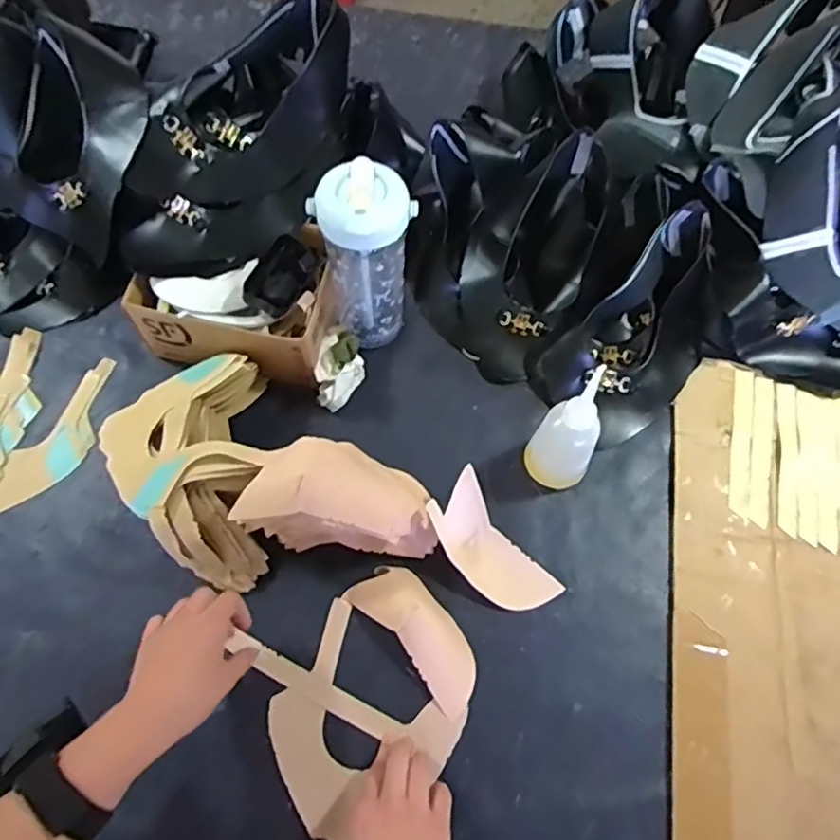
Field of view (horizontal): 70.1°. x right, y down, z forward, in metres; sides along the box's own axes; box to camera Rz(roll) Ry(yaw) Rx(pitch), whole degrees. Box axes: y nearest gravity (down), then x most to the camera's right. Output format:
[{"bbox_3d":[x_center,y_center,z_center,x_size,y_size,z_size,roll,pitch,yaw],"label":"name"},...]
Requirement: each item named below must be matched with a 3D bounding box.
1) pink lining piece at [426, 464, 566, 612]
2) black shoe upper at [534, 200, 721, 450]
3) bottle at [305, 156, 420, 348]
[{"bbox_3d":[0.071,0.127,0.588,0.071,0.052,0.144,-39,69,-19],"label":"pink lining piece"},{"bbox_3d":[0.264,-0.105,0.679,0.256,0.115,0.136,-39,69,-19],"label":"black shoe upper"},{"bbox_3d":[-0.056,-0.165,0.645,0.085,0.206,0.076,-32,67,-16],"label":"bottle"}]

